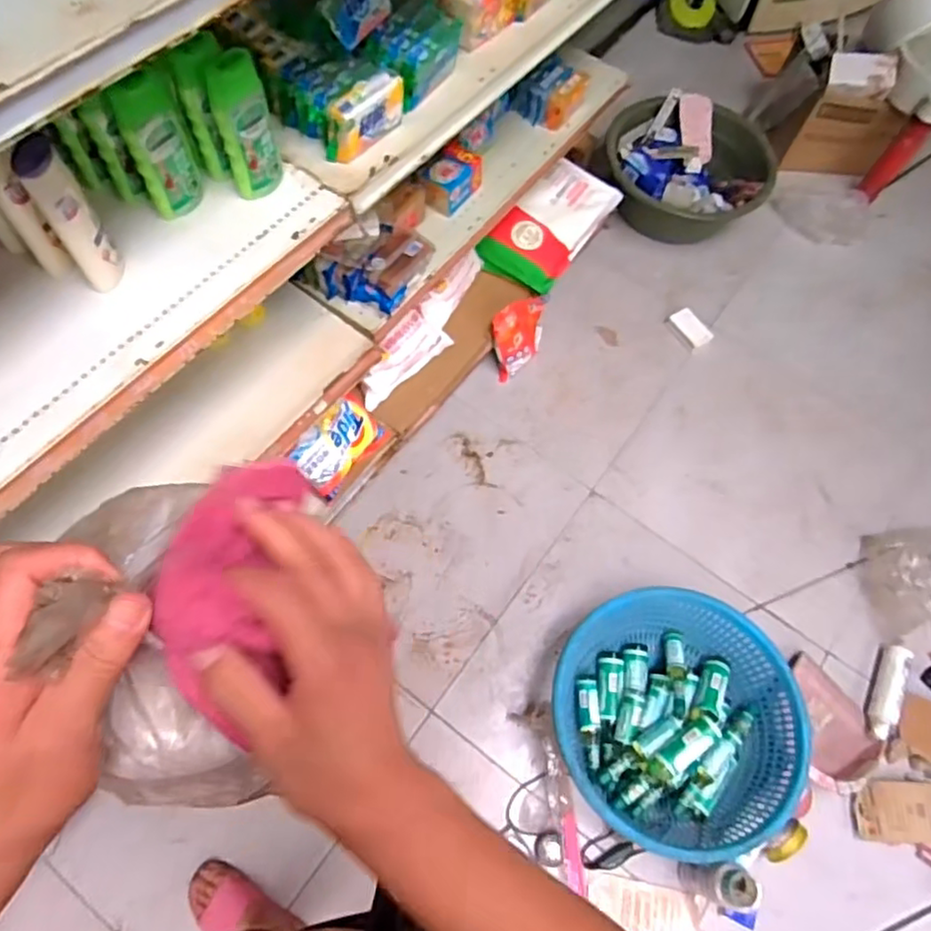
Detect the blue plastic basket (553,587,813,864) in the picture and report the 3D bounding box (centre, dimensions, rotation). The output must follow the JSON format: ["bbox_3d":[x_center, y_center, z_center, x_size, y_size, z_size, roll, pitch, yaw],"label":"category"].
[{"bbox_3d":[0.395,0.475,1.242,0.429,0.171,0.463,2,66,-4],"label":"blue plastic basket"}]

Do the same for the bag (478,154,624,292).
[{"bbox_3d":[0.217,-0.591,1.599,0.182,0.075,0.388,37,68,12],"label":"bag"}]

